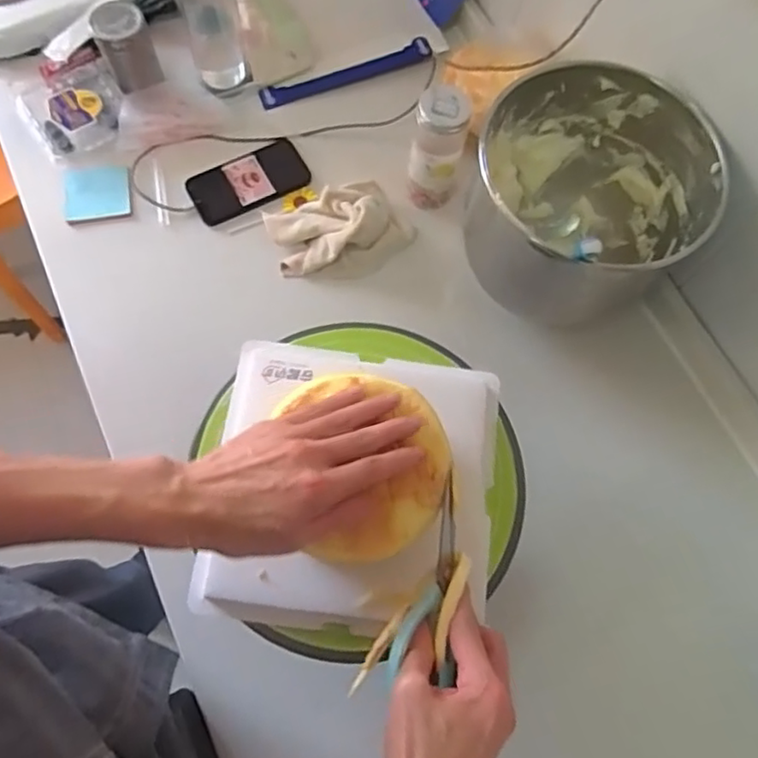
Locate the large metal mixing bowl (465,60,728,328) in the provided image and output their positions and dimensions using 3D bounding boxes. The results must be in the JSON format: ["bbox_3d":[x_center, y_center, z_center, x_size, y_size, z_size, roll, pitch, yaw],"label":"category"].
[{"bbox_3d":[0.204,-0.179,0.656,0.220,0.195,0.217,1,70,-2],"label":"large metal mixing bowl"}]

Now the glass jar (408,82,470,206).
[{"bbox_3d":[0.068,-0.273,0.737,0.060,0.138,0.062,11,70,1],"label":"glass jar"}]

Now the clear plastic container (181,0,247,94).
[{"bbox_3d":[-0.204,-0.437,0.763,0.068,0.148,0.074,-10,71,-6],"label":"clear plastic container"}]

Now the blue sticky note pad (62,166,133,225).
[{"bbox_3d":[-0.351,-0.231,0.784,0.079,0.015,0.072,-8,71,-6],"label":"blue sticky note pad"}]

